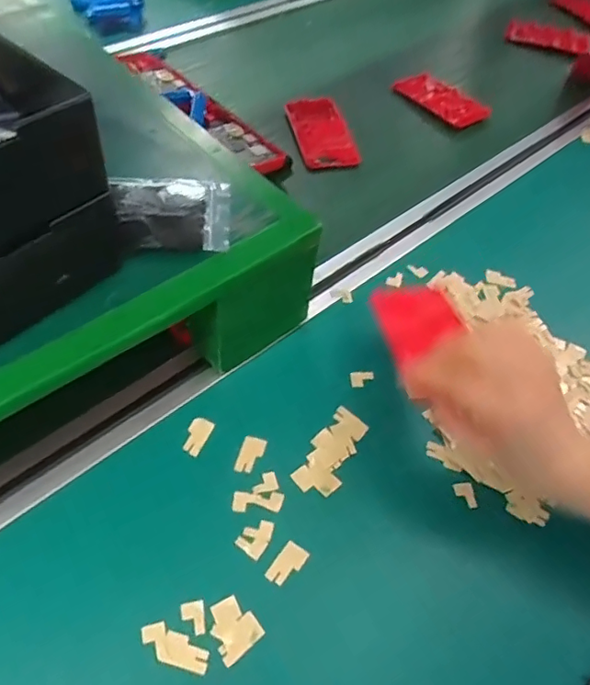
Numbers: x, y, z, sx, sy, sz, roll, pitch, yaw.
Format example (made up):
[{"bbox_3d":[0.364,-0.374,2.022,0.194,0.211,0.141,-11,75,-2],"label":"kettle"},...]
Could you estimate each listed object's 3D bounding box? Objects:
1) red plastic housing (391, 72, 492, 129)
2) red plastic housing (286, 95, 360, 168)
[{"bbox_3d":[0.190,-0.319,0.713,0.064,0.012,0.129,-29,61,-24],"label":"red plastic housing"},{"bbox_3d":[0.030,-0.247,0.637,0.063,0.014,0.129,-7,54,-11],"label":"red plastic housing"}]

